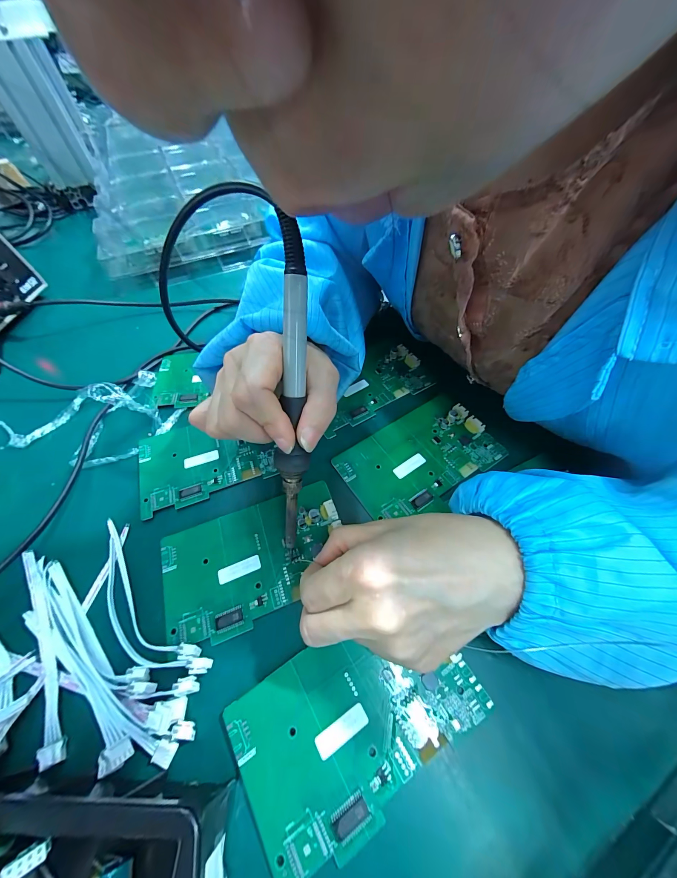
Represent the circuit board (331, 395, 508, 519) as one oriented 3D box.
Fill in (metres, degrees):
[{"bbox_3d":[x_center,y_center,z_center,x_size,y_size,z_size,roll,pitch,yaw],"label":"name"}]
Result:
[{"bbox_3d":[0.070,0.014,0.261,0.129,0.008,0.082,-30,59,-18],"label":"circuit board"}]

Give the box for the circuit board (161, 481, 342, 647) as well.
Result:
[{"bbox_3d":[-0.060,0.084,0.218,0.129,0.013,0.079,-17,56,-10],"label":"circuit board"}]

